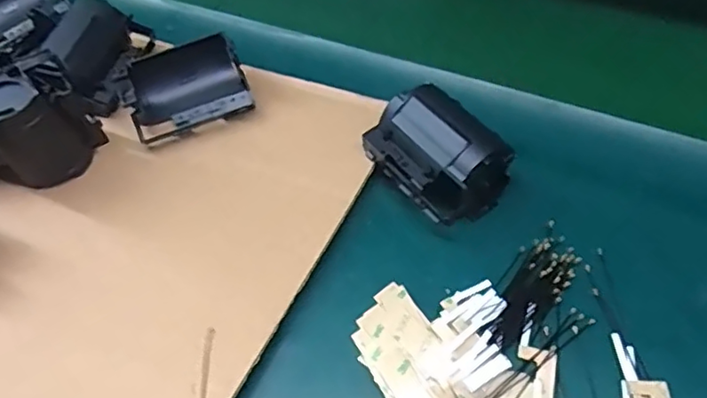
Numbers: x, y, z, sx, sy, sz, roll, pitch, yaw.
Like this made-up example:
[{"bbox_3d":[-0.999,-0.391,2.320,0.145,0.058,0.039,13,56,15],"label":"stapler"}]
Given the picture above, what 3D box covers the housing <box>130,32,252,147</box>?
[{"bbox_3d":[-0.101,-0.067,0.372,0.069,0.034,0.047,-18,54,-9],"label":"housing"}]

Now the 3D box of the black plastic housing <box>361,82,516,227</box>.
[{"bbox_3d":[0.042,-0.023,0.322,0.050,0.041,0.073,-38,59,-22],"label":"black plastic housing"}]

